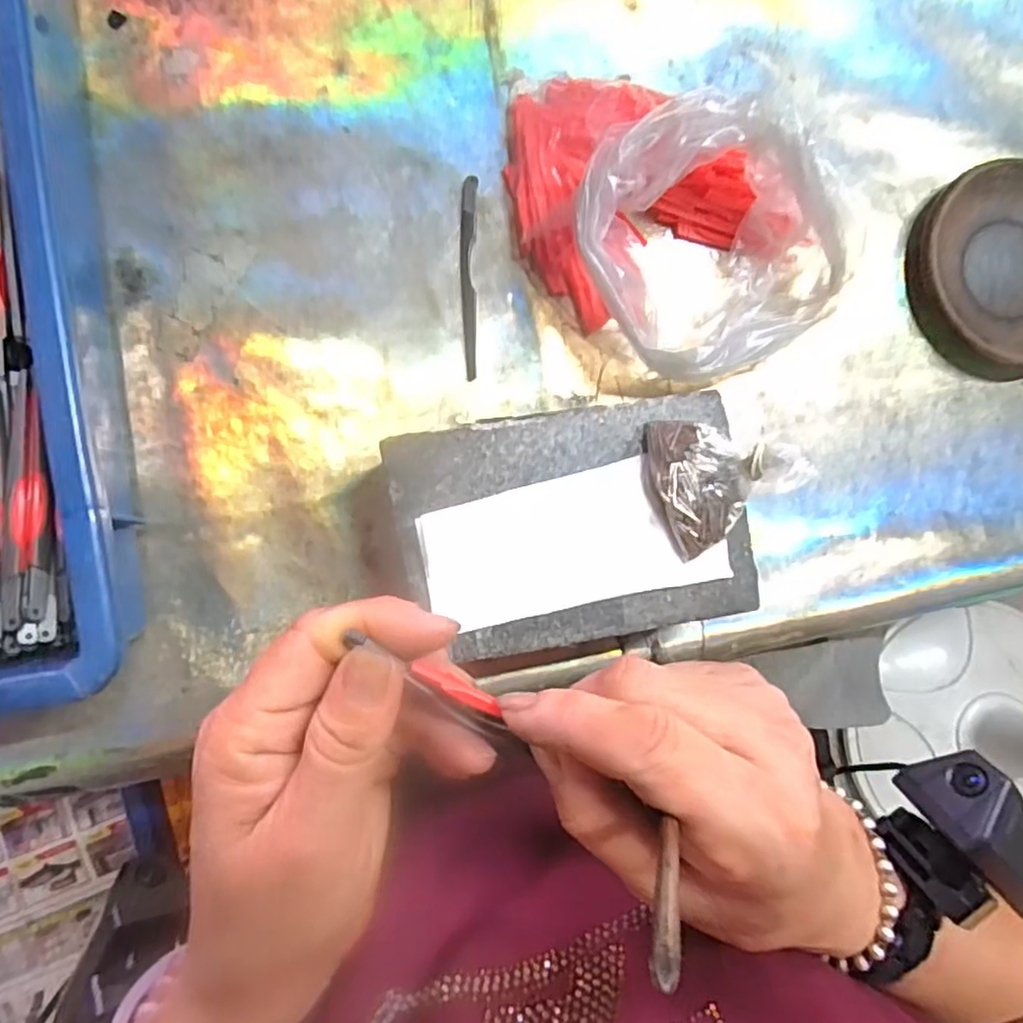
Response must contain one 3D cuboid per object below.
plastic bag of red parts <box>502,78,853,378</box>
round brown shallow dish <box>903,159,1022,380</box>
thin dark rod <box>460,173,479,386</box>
[{"bbox_3d":[0.074,-0.148,0.309,0.117,0.068,0.176,-44,93,-8],"label":"plastic bag of red parts"},{"bbox_3d":[0.278,-0.135,0.358,0.112,0.017,0.111,0,87,-8],"label":"round brown shallow dish"},{"bbox_3d":[-0.022,-0.120,0.328,0.009,0.004,0.102,1,87,-8],"label":"thin dark rod"}]

